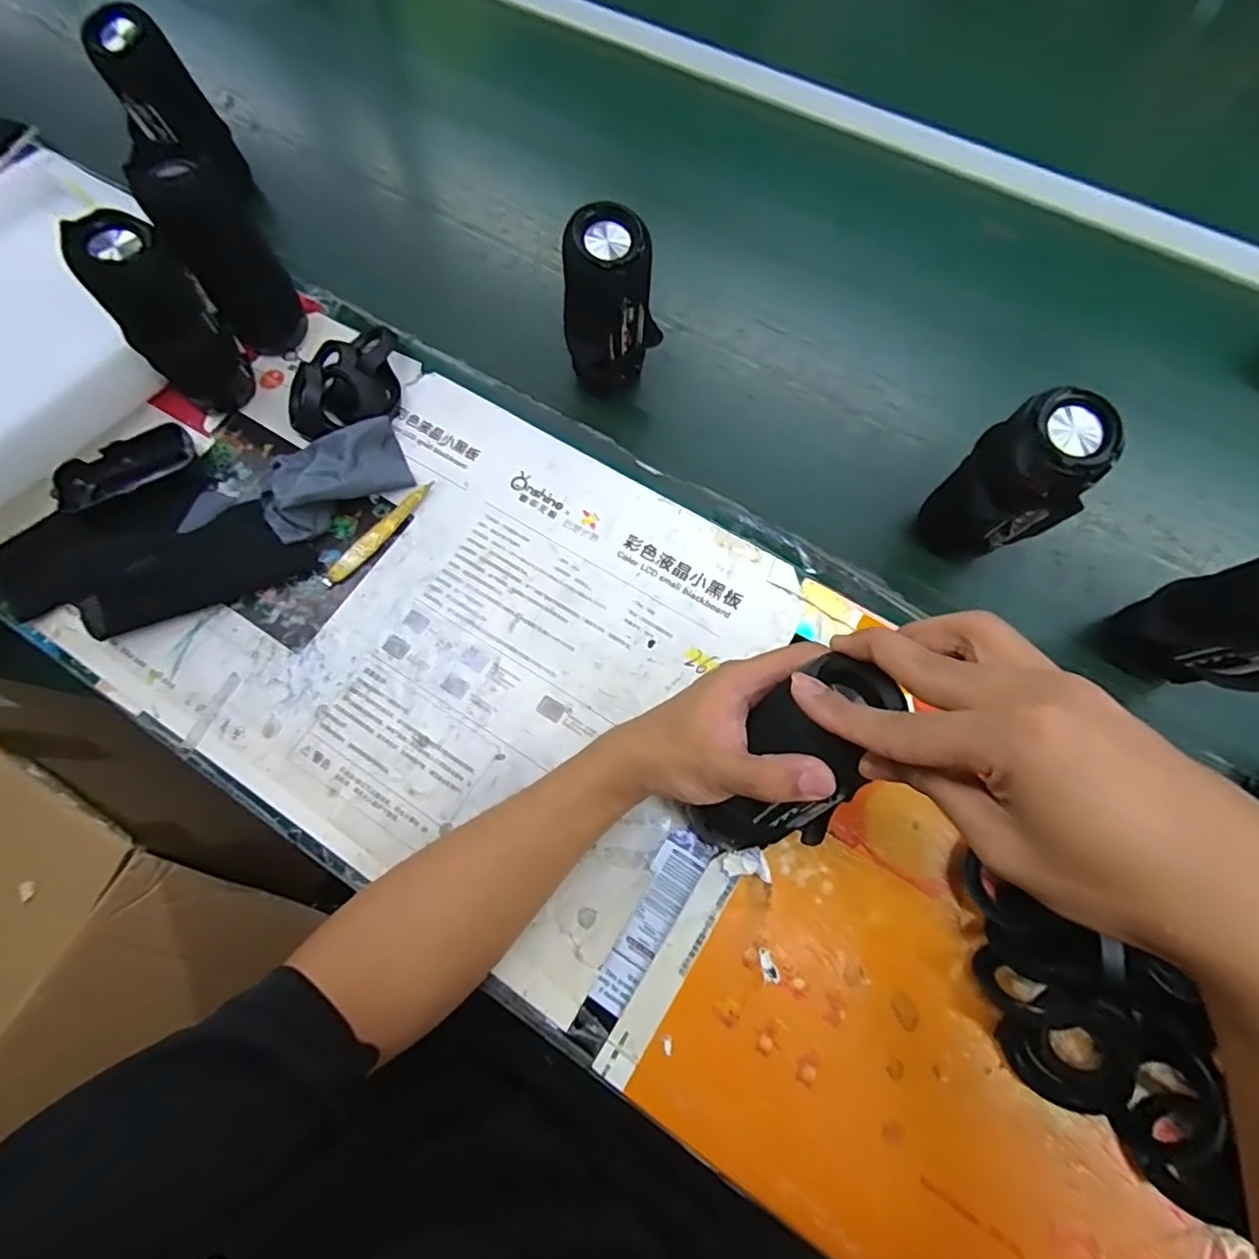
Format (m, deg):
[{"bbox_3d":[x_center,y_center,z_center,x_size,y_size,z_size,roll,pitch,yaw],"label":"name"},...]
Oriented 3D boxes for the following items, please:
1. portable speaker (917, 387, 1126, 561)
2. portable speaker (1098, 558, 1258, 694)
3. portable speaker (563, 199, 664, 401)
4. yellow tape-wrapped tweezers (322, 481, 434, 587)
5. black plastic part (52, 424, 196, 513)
[{"bbox_3d":[0.270,-0.096,0.421,0.070,0.149,0.060,-9,71,-2],"label":"portable speaker"},{"bbox_3d":[0.399,0.003,0.386,0.075,0.146,0.060,22,72,8],"label":"portable speaker"},{"bbox_3d":[-0.014,-0.258,0.478,0.073,0.139,0.067,-4,70,-1],"label":"portable speaker"},{"bbox_3d":[-0.209,-0.081,0.484,0.017,0.010,0.117,37,75,12],"label":"yellow tape-wrapped tweezers"},{"bbox_3d":[-0.431,-0.136,0.497,0.108,0.018,0.054,-24,72,-8],"label":"black plastic part"}]

